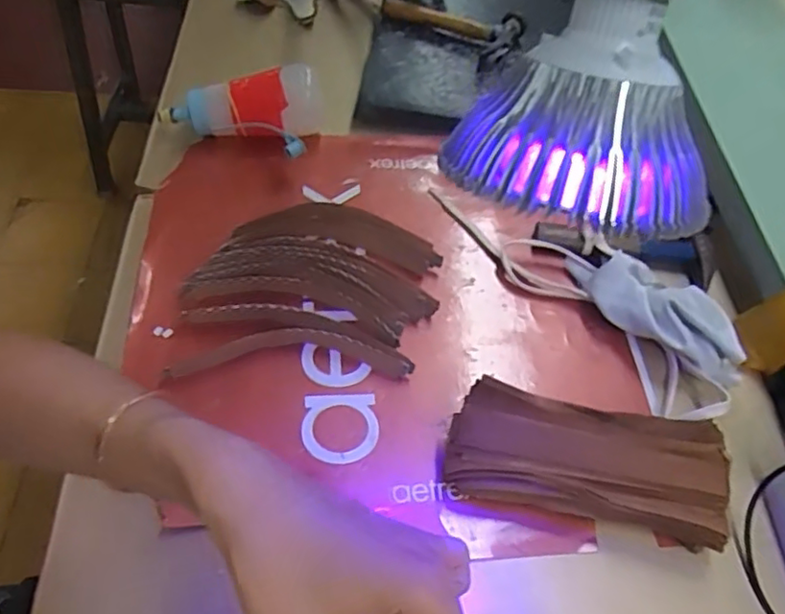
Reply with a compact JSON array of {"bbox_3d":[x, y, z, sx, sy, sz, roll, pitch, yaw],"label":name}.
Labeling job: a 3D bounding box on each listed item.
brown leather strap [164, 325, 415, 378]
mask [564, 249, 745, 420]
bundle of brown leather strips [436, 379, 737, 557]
[{"bbox_3d":[-0.077,0.034,0.478,0.180,0.016,0.038,1,56,-6],"label":"brown leather strap"},{"bbox_3d":[0.216,0.011,0.498,0.076,0.039,0.161,-13,59,-15],"label":"mask"},{"bbox_3d":[0.132,0.108,0.433,0.183,0.044,0.075,12,56,2],"label":"bundle of brown leather strips"}]

